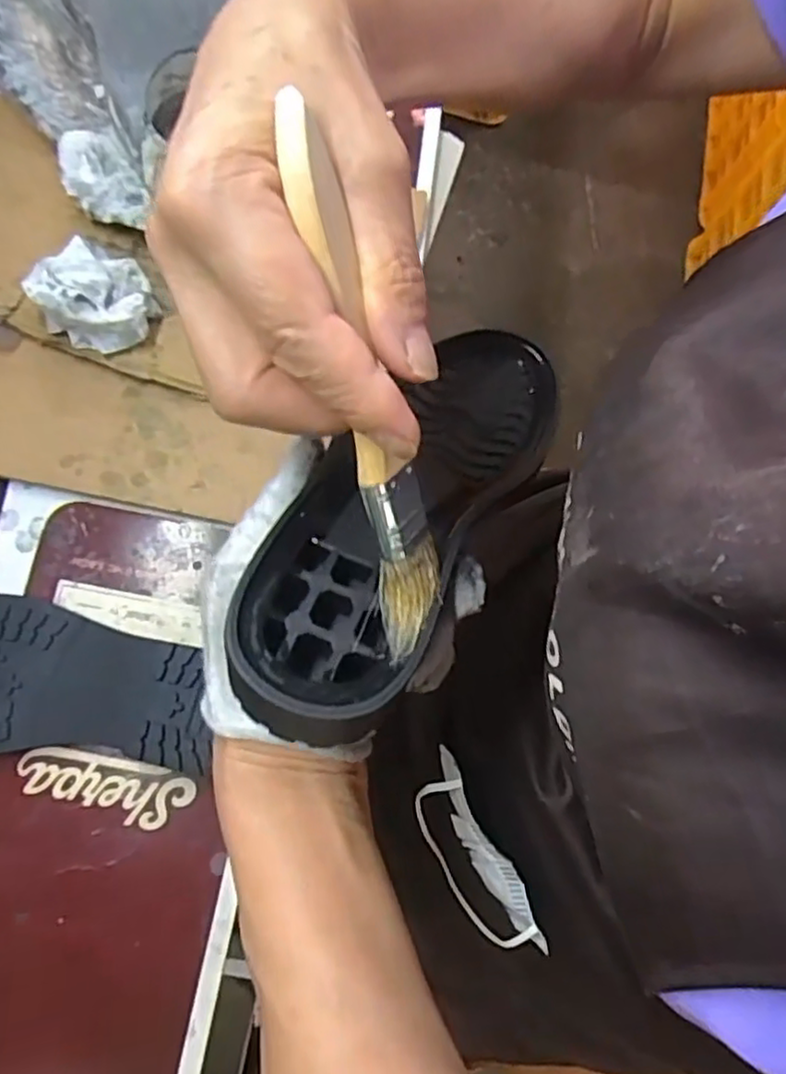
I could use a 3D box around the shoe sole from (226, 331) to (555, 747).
[{"bbox_3d":[0.014,-0.023,0.255,0.063,0.022,0.204,33,46,7],"label":"shoe sole"}]

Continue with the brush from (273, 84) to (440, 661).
[{"bbox_3d":[-0.007,-0.036,0.185,0.020,0.019,0.144,-16,113,-4],"label":"brush"}]

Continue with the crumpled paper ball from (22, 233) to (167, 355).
[{"bbox_3d":[-0.167,-0.135,0.377,0.067,0.037,0.055,11,75,-3],"label":"crumpled paper ball"}]

